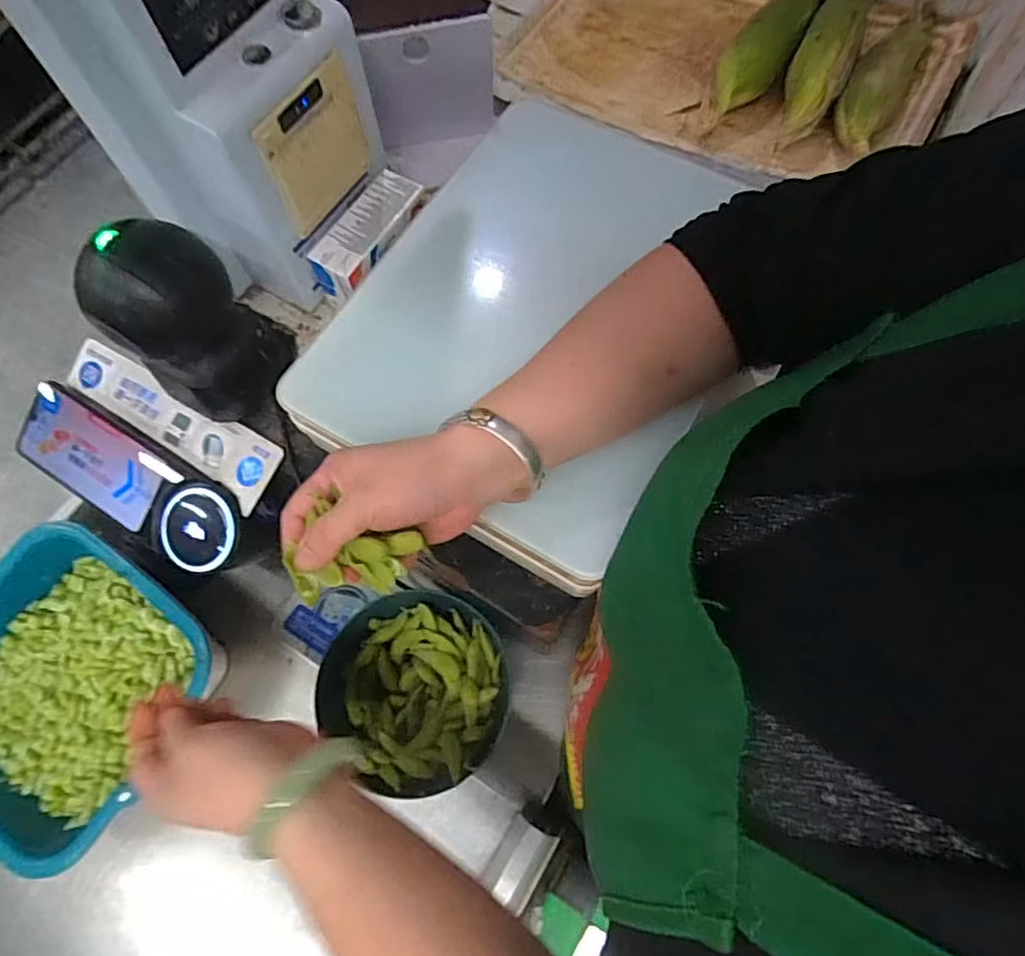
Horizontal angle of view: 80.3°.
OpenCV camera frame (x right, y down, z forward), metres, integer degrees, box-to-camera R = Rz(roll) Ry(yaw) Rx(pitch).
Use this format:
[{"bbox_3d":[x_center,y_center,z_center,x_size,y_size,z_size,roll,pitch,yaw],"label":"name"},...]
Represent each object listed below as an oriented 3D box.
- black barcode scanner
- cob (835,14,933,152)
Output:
[{"bbox_3d":[-0.237,-0.121,0.461,0.082,0.144,0.099,24,71,10],"label":"black barcode scanner"},{"bbox_3d":[0.414,-0.445,0.679,0.064,0.050,0.249,29,72,11],"label":"cob"}]

